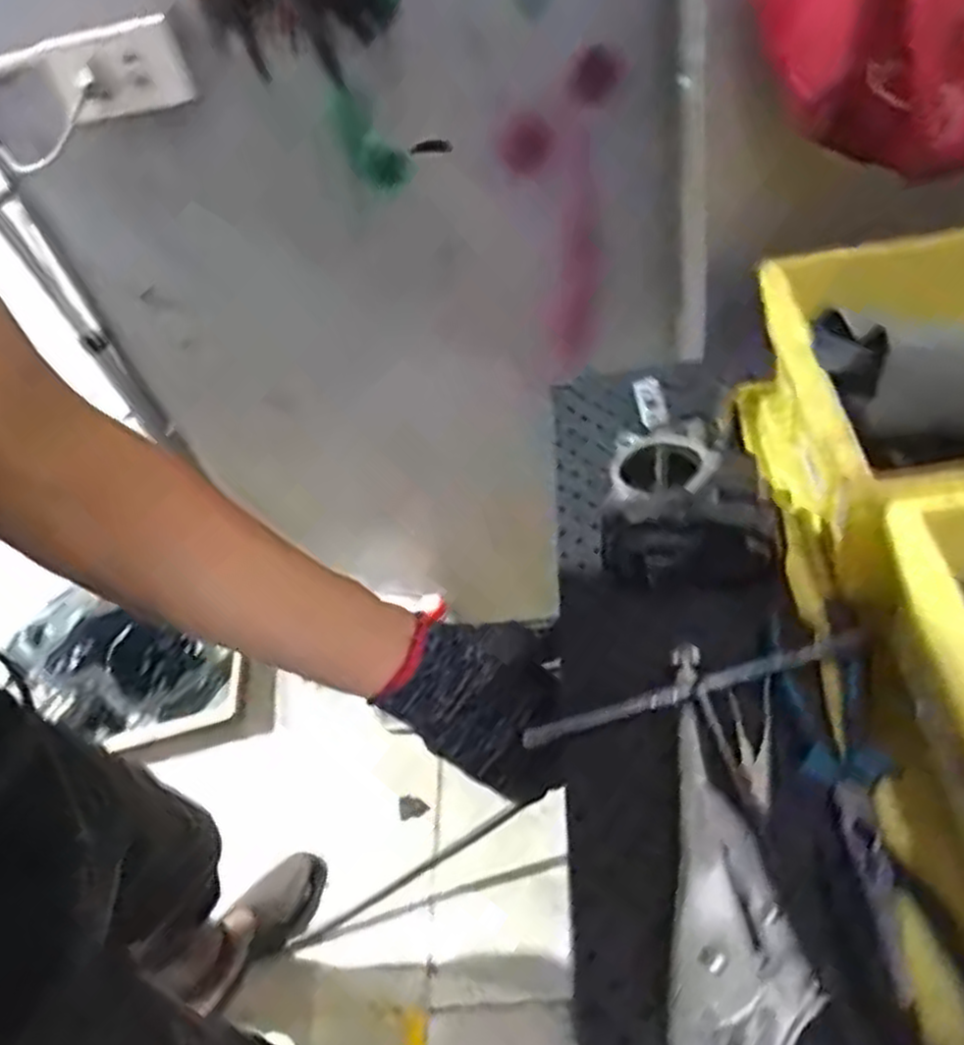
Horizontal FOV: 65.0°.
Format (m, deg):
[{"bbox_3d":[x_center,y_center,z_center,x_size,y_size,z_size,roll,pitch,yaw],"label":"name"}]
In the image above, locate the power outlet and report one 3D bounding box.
[{"bbox_3d":[-0.320,-0.386,0.655,0.119,0.061,0.019,-9,40,5],"label":"power outlet"}]

